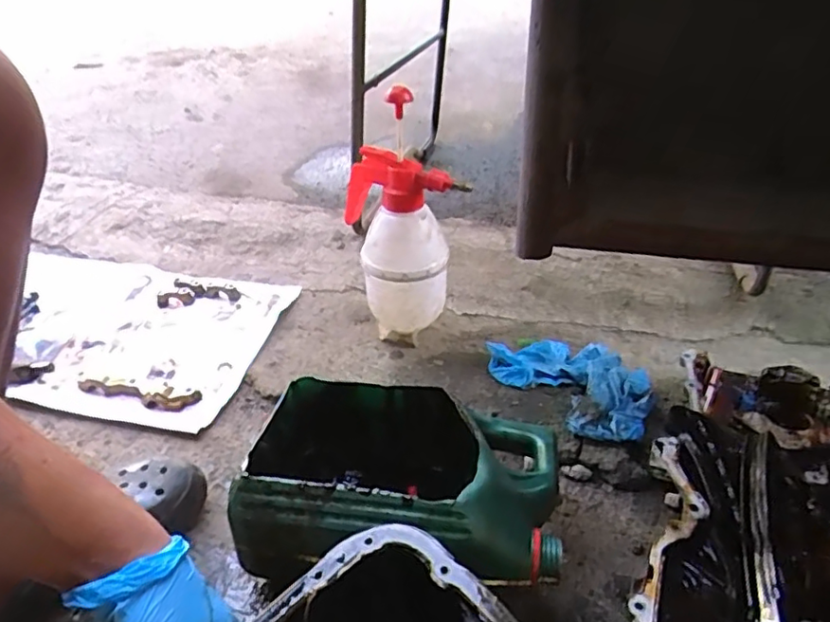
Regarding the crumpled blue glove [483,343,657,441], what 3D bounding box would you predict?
[{"bbox_3d":[0.196,0.084,0.740,0.127,0.029,0.208,-25,41,-29],"label":"crumpled blue glove"}]

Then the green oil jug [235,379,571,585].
[{"bbox_3d":[-0.008,0.170,0.560,0.271,0.140,0.181,5,34,9],"label":"green oil jug"}]

